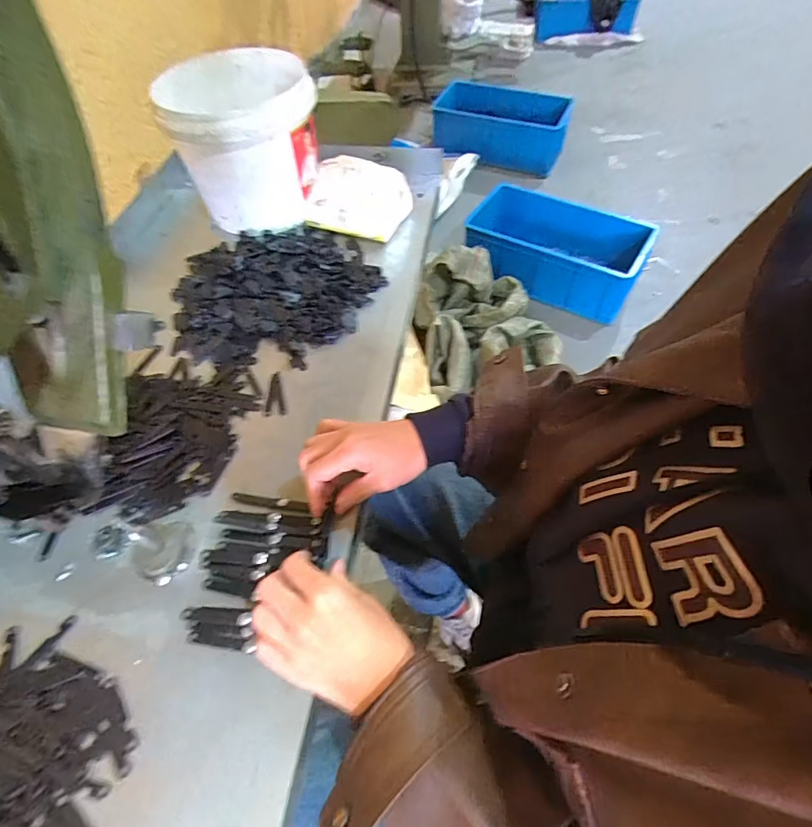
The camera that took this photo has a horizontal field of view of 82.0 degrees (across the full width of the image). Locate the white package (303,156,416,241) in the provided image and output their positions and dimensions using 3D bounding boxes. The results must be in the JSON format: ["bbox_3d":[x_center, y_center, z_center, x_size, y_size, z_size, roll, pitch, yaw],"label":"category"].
[{"bbox_3d":[-0.066,-0.282,0.596,0.128,0.070,0.067,15,59,12],"label":"white package"}]

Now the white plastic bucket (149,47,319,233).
[{"bbox_3d":[-0.207,-0.358,0.606,0.168,0.137,0.202,-18,58,-9],"label":"white plastic bucket"}]

